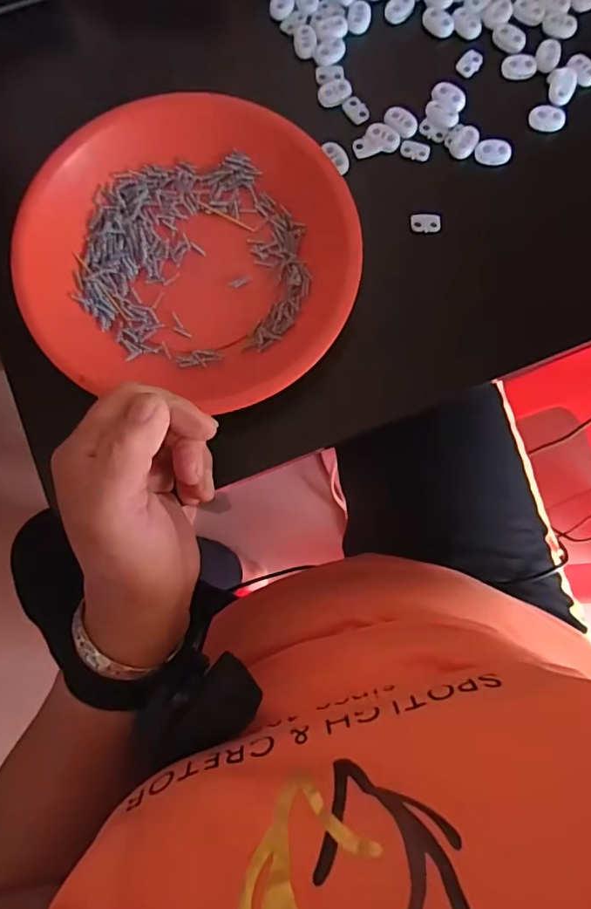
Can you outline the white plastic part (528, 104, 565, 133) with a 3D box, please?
[{"bbox_3d":[0.165,-0.220,0.345,0.022,0.008,0.014,4,80,-1],"label":"white plastic part"}]

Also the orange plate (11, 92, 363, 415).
[{"bbox_3d":[-0.061,-0.122,0.316,0.188,0.026,0.177,0,80,-2],"label":"orange plate"}]

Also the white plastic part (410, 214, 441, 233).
[{"bbox_3d":[0.083,-0.146,0.335,0.019,0.005,0.011,7,80,-1],"label":"white plastic part"}]

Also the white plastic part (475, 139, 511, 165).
[{"bbox_3d":[0.127,-0.195,0.340,0.022,0.007,0.013,12,80,0],"label":"white plastic part"}]

